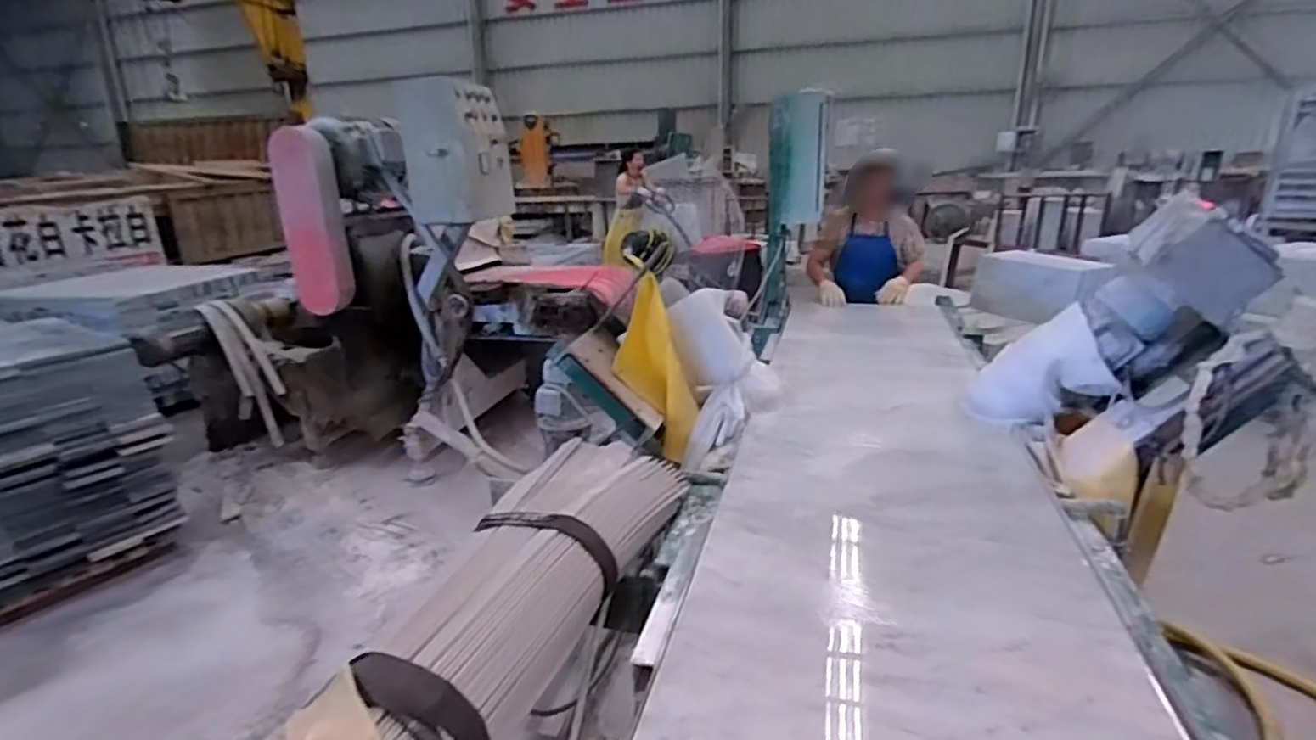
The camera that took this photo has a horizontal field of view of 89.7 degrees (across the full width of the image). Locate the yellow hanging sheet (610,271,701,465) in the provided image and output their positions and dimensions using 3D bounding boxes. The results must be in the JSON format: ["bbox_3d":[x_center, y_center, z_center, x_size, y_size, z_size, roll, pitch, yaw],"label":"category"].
[{"bbox_3d":[-0.015,0.007,1.751,0.176,0.472,0.044,-18,0,-14],"label":"yellow hanging sheet"}]

